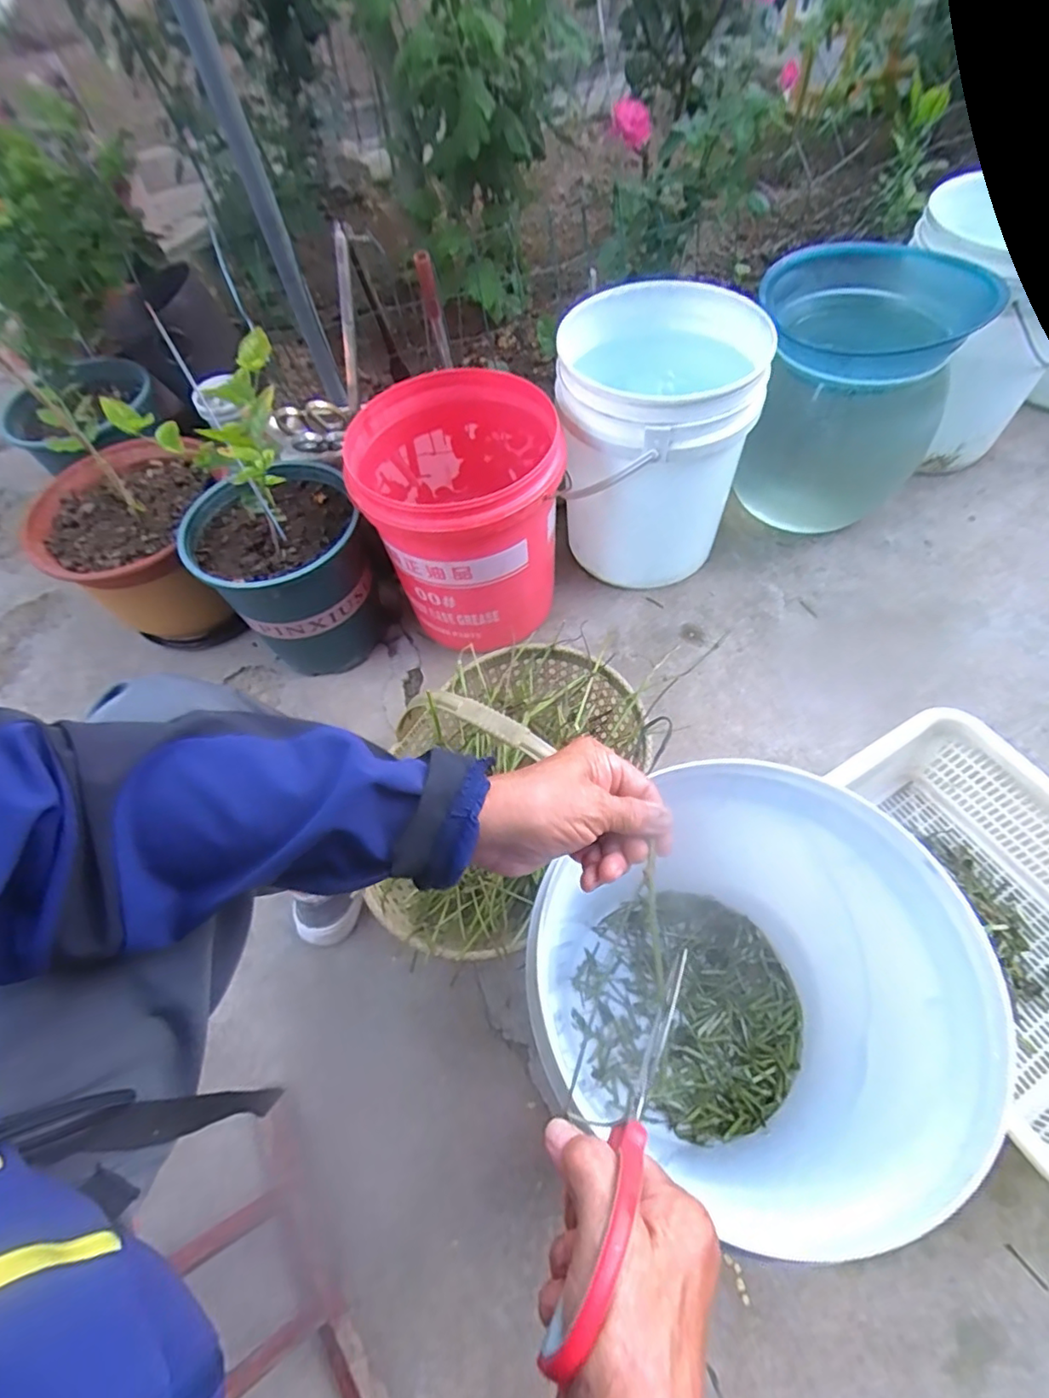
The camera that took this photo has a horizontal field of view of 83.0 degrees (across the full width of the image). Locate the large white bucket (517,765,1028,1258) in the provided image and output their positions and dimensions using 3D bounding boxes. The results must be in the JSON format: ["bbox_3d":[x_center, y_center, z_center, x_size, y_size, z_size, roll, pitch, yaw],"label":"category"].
[{"bbox_3d":[0.177,0.259,0.558,0.273,0.359,0.303,-30,62,-15],"label":"large white bucket"}]

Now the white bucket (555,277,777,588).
[{"bbox_3d":[0.199,-0.393,0.967,0.280,0.380,0.267,-1,59,2],"label":"white bucket"}]

